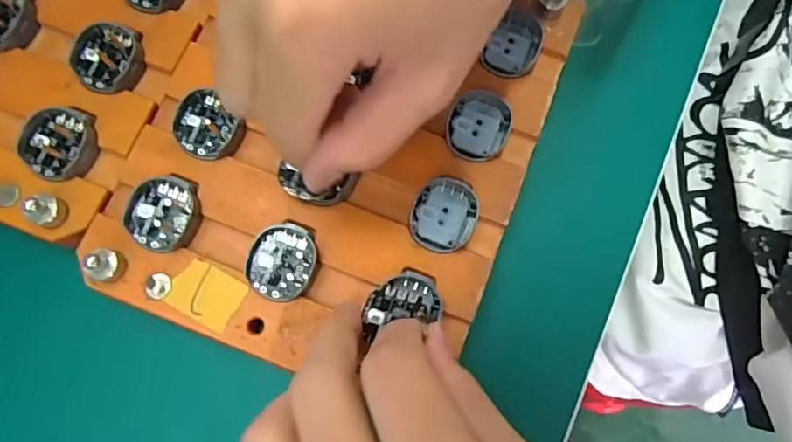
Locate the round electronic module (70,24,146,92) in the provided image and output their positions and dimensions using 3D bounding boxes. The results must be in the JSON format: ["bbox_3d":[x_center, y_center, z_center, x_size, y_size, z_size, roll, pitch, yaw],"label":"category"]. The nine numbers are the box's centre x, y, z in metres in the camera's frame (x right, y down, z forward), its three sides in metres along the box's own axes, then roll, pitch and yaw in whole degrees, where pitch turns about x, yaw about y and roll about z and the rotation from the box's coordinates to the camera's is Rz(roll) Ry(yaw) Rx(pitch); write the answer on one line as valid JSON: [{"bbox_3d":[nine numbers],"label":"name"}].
[{"bbox_3d":[-0.118,-0.066,0.214,0.027,0.007,0.027,0,76,1],"label":"round electronic module"}]

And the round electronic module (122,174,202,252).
[{"bbox_3d":[-0.090,-0.003,0.201,0.025,0.007,0.029,9,76,3],"label":"round electronic module"}]

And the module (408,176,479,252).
[{"bbox_3d":[0.019,-0.003,0.203,0.025,0.004,0.030,15,77,5],"label":"module"}]

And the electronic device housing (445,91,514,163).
[{"bbox_3d":[0.034,-0.039,0.212,0.025,0.004,0.030,26,78,7],"label":"electronic device housing"}]

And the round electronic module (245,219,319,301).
[{"bbox_3d":[-0.043,0.015,0.197,0.025,0.005,0.029,4,76,2],"label":"round electronic module"}]

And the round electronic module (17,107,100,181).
[{"bbox_3d":[-0.132,-0.031,0.205,0.025,0.007,0.029,25,78,7],"label":"round electronic module"}]

